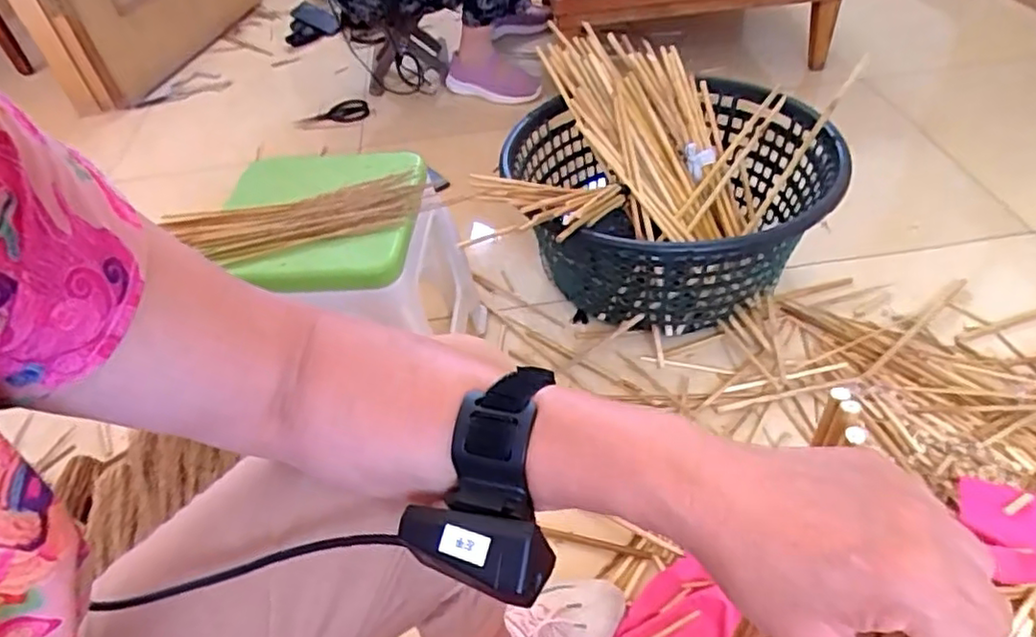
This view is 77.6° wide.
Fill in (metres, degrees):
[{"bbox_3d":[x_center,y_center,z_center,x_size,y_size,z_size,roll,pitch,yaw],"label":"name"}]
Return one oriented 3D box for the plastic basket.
[{"bbox_3d":[0.248,-0.172,1.030,0.448,0.217,0.448,-3,45,3],"label":"plastic basket"}]

